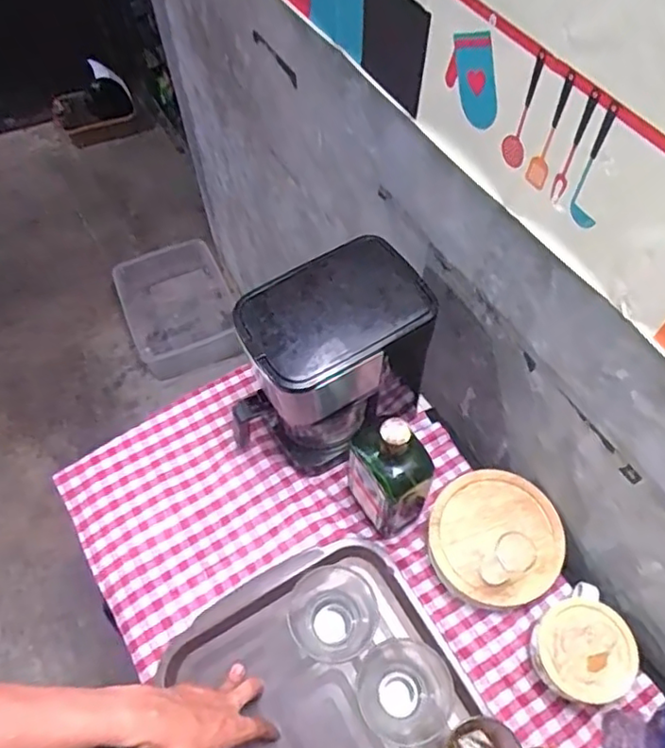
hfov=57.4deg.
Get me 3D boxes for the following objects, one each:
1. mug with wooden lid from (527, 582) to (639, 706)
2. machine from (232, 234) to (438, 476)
[{"bbox_3d":[0.265,0.295,0.651,0.098,0.063,0.099,-29,64,-15],"label":"mug with wooden lid"},{"bbox_3d":[-0.009,-0.003,0.741,0.230,0.245,0.146,-29,64,-15],"label":"machine"}]

